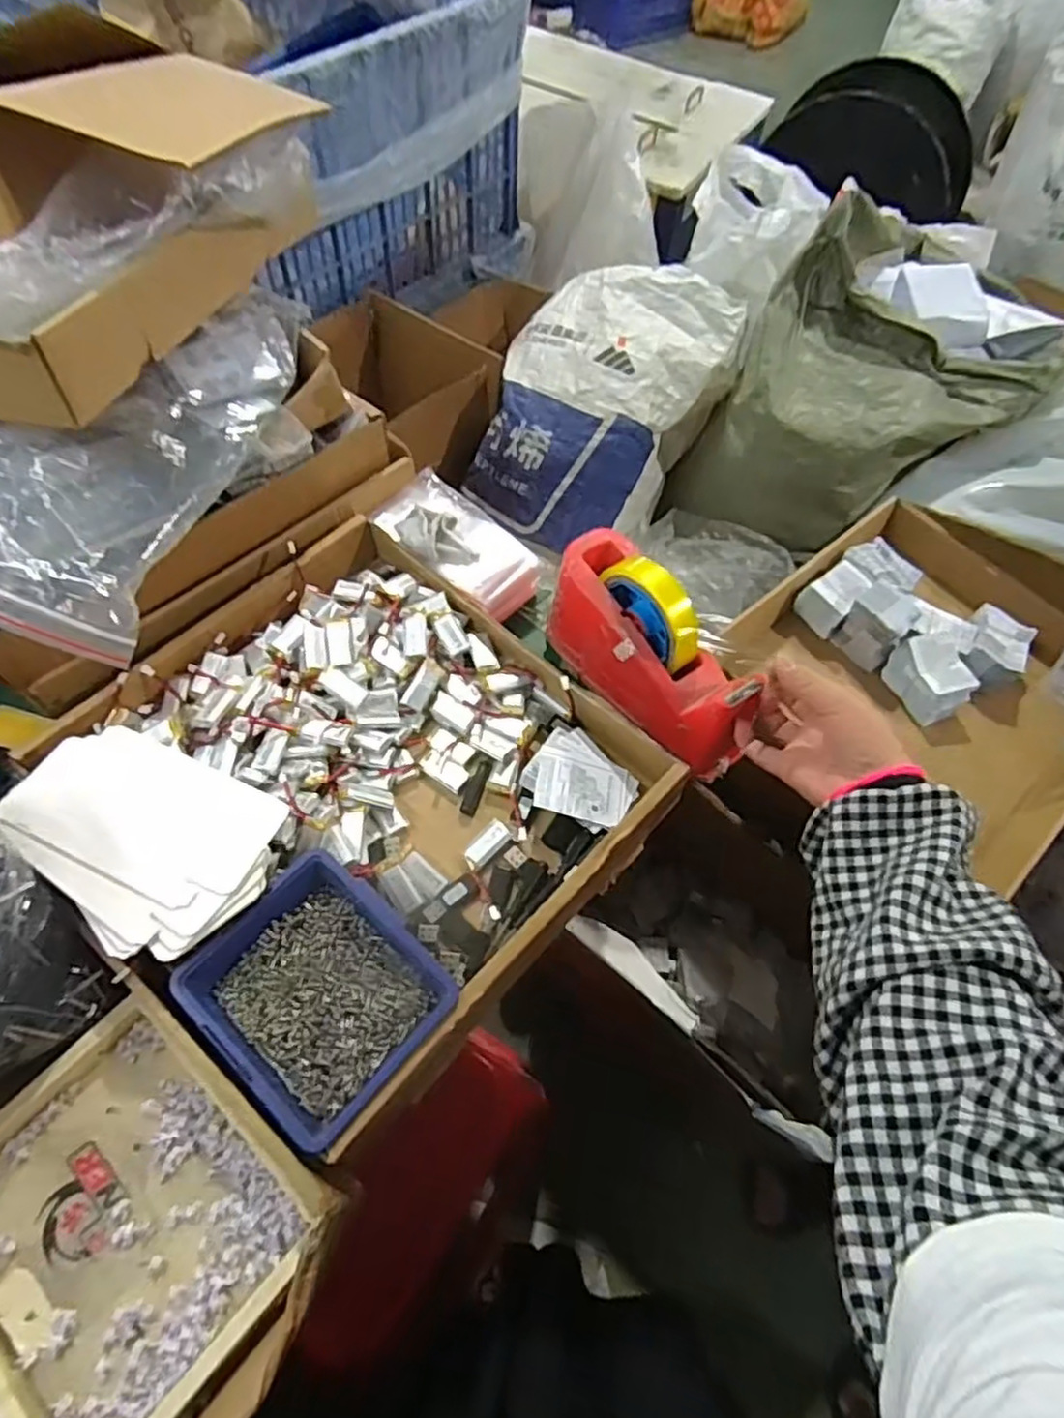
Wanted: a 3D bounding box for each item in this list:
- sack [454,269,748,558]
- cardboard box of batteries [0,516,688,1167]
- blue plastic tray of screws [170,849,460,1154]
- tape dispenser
[{"bbox_3d":[0.106,-0.528,1.257,0.365,0.313,0.368,27,63,13],"label":"sack"},{"bbox_3d":[-0.132,0.051,0.531,0.375,0.085,0.350,38,65,18],"label":"cardboard box of batteries"},{"bbox_3d":[-0.133,0.183,0.460,0.141,0.048,0.127,37,65,18],"label":"blue plastic tray of screws"},{"bbox_3d":[0.093,-0.046,0.566,0.066,0.105,0.201,-33,66,-19],"label":"tape dispenser"}]

